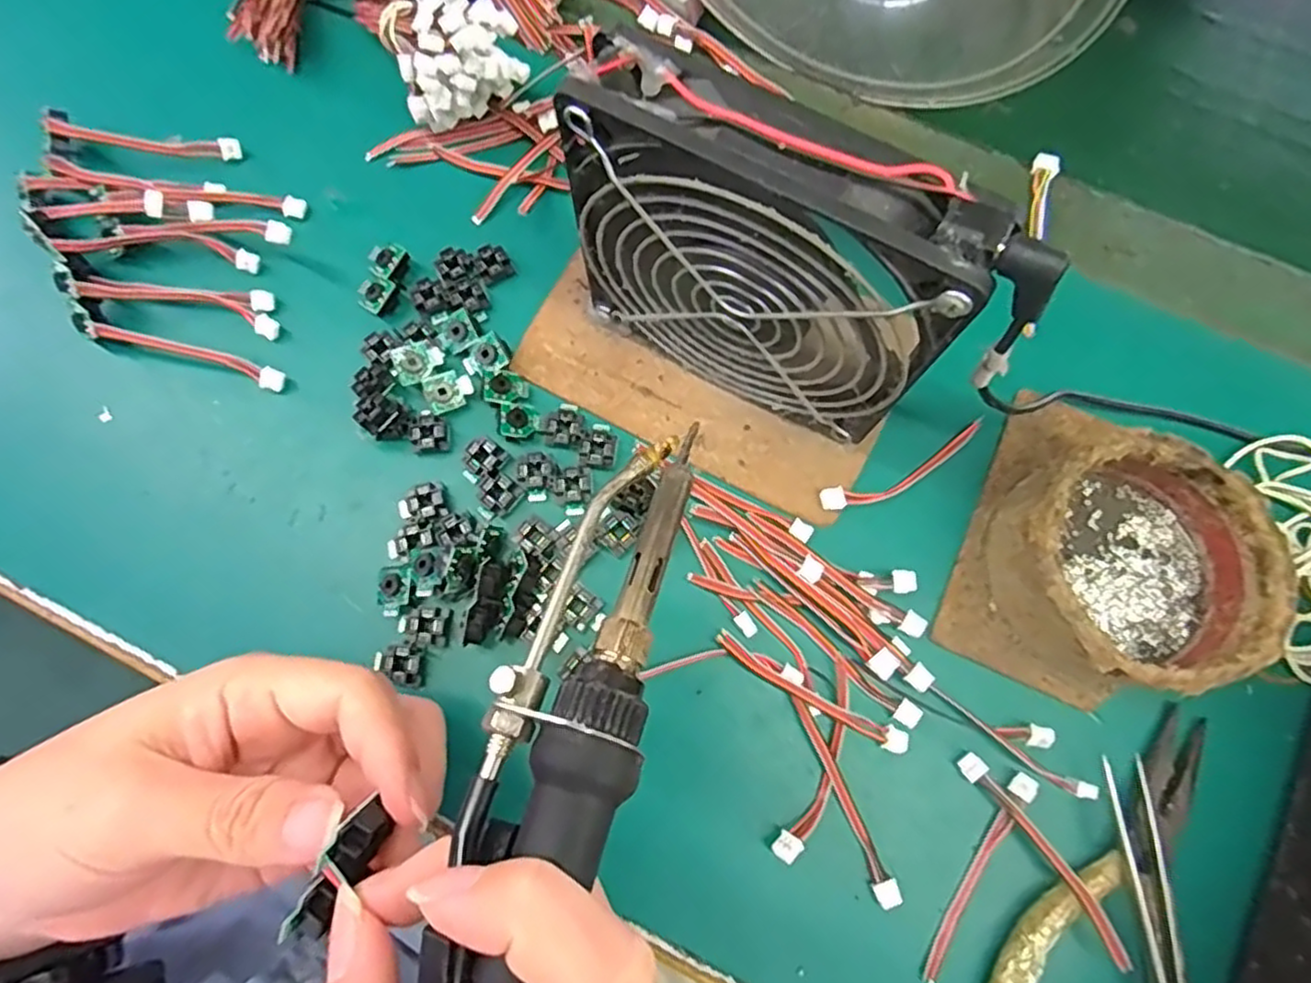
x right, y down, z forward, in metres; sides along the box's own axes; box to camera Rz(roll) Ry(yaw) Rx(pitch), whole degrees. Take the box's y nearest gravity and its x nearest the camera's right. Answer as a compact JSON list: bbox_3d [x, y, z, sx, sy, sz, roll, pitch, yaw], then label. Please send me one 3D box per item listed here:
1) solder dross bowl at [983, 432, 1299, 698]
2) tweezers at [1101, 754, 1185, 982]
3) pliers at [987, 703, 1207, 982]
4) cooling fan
[{"bbox_3d":[0.165,0.025,0.248,0.082,0.041,0.083,0,77,1],"label":"solder dross bowl"},{"bbox_3d":[0.167,0.153,0.226,0.016,0.010,0.123,-4,77,0],"label":"tweezers"},{"bbox_3d":[0.161,0.139,0.238,0.059,0.012,0.131,34,80,8],"label":"pliers"},{"bbox_3d":[0.036,-0.065,0.226,0.128,0.125,0.032,30,79,7],"label":"cooling fan"}]

